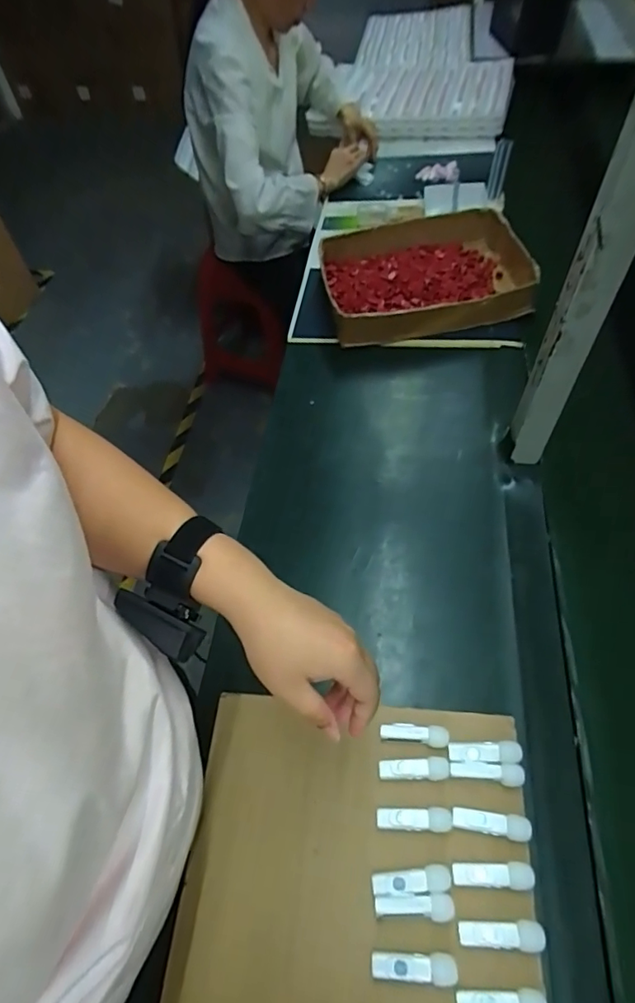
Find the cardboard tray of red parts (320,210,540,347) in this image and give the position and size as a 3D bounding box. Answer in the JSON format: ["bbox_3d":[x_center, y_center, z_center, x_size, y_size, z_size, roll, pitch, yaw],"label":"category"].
[{"bbox_3d":[0.198,-0.417,0.960,0.357,0.105,0.299,-6,55,-1],"label":"cardboard tray of red parts"}]

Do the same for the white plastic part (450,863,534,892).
[{"bbox_3d":[0.146,0.312,0.434,0.065,0.007,0.018,0,56,3],"label":"white plastic part"}]

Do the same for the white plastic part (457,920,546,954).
[{"bbox_3d":[0.146,0.344,0.412,0.065,0.009,0.018,-1,56,2],"label":"white plastic part"}]

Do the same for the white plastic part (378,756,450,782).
[{"bbox_3d":[0.090,0.250,0.487,0.063,0.010,0.019,0,56,3],"label":"white plastic part"}]

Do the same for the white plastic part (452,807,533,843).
[{"bbox_3d":[0.152,0.281,0.455,0.065,0.009,0.018,7,56,8],"label":"white plastic part"}]

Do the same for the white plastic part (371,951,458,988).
[{"bbox_3d":[0.075,0.363,0.406,0.065,0.008,0.019,2,56,4],"label":"white plastic part"}]

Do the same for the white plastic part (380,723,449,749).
[{"bbox_3d":[0.093,0.224,0.502,0.063,0.010,0.018,6,56,7],"label":"white plastic part"}]

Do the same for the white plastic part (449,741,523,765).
[{"bbox_3d":[0.156,0.234,0.485,0.064,0.010,0.019,-1,56,2],"label":"white plastic part"}]

